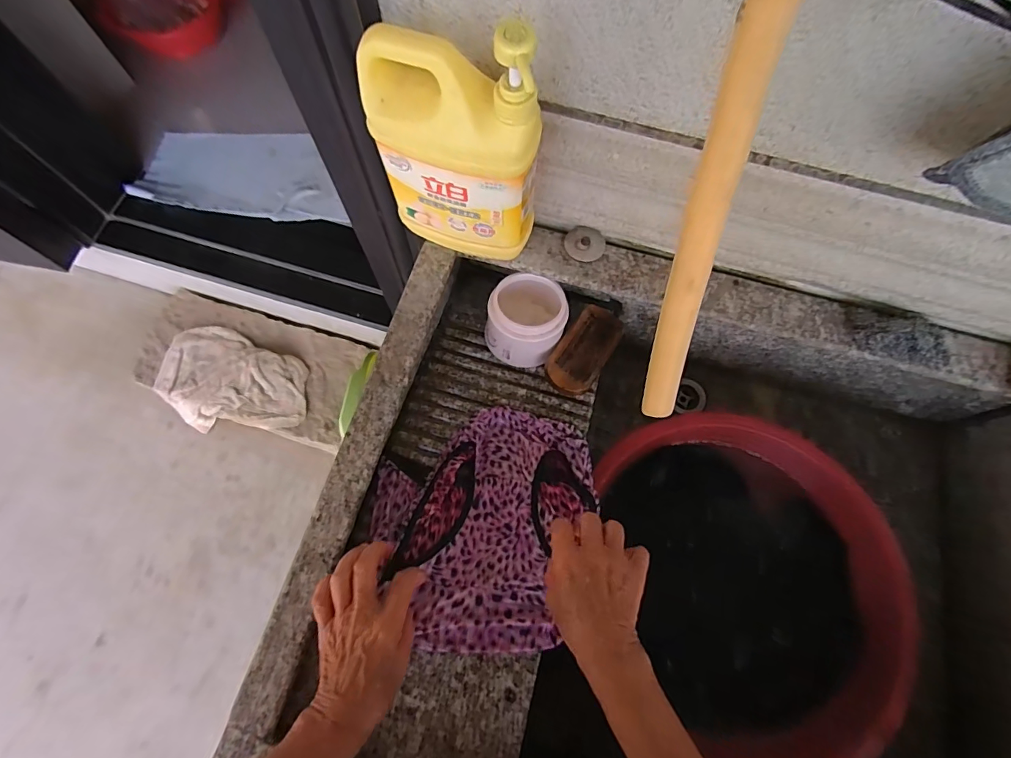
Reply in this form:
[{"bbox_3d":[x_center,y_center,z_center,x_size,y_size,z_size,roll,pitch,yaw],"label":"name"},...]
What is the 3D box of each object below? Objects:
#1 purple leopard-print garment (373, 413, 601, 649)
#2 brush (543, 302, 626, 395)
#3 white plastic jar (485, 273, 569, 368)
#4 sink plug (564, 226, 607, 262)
[{"bbox_3d":[-0.023,0.148,0.493,0.222,0.039,0.239,9,71,2],"label":"purple leopard-print garment"},{"bbox_3d":[0.100,-0.036,0.578,0.060,0.033,0.130,33,73,9],"label":"brush"},{"bbox_3d":[0.024,-0.076,0.568,0.094,0.076,0.104,-8,71,-4],"label":"white plastic jar"},{"bbox_3d":[0.093,-0.158,0.537,0.046,0.010,0.043,0,71,-1],"label":"sink plug"}]

